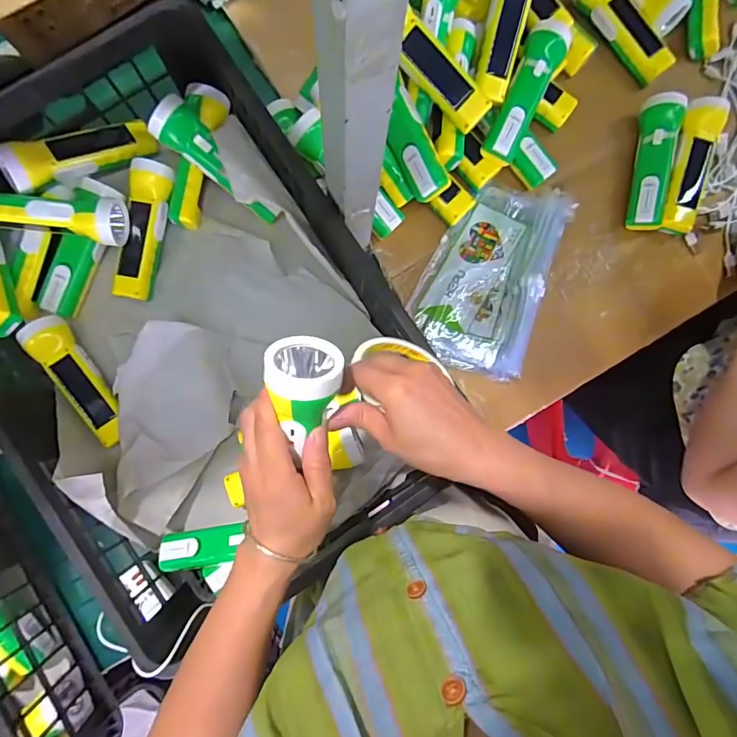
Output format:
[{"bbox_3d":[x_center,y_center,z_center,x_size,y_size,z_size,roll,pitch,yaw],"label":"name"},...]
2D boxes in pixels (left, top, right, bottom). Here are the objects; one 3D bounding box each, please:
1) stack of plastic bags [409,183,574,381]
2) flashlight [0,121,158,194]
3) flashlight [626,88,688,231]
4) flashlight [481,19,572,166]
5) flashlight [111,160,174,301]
[{"bbox_3d":[0.156,-0.127,0.575,0.151,0.029,0.248,20,85,-1],"label":"stack of plastic bags"},{"bbox_3d":[-0.345,-0.254,0.536,0.054,0.054,0.164,49,56,2],"label":"flashlight"},{"bbox_3d":[0.380,-0.273,0.590,0.053,0.038,0.179,8,85,-2],"label":"flashlight"},{"bbox_3d":[0.196,-0.346,0.562,0.050,0.046,0.181,25,85,0],"label":"flashlight"},{"bbox_3d":[-0.280,-0.170,0.563,0.048,0.055,0.167,10,85,-2],"label":"flashlight"}]

